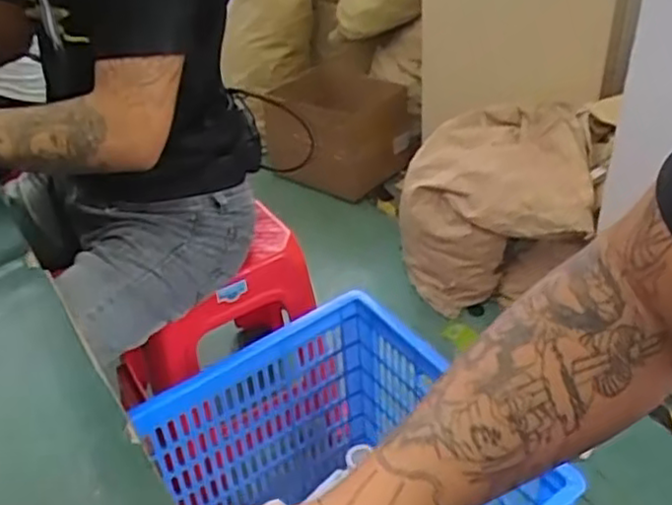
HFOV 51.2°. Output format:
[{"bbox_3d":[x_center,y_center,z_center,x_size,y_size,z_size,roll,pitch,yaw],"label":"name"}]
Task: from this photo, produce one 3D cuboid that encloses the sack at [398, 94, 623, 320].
[{"bbox_3d":[0.396,-0.123,1.712,0.436,0.384,0.406,11,40,19],"label":"sack"}]

